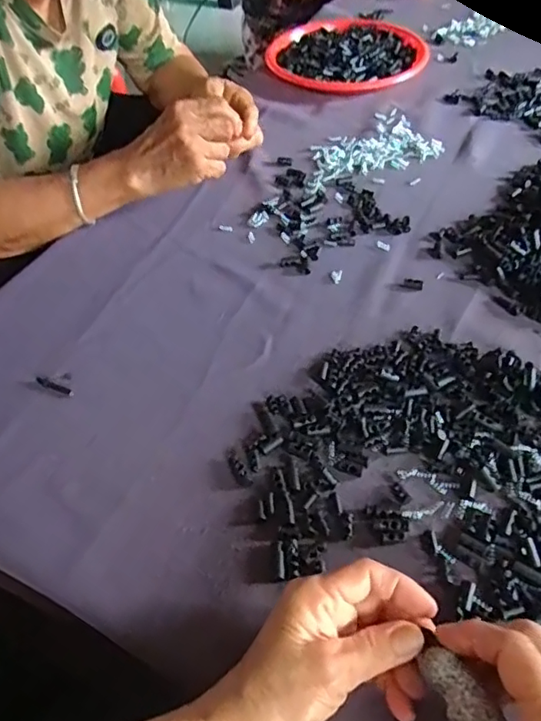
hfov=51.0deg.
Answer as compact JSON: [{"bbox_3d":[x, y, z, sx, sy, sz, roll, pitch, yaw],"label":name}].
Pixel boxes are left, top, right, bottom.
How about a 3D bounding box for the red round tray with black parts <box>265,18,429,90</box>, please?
[{"bbox_3d":[0.121,-0.463,0.855,0.216,0.025,0.230,-1,49,2],"label":"red round tray with black parts"}]

